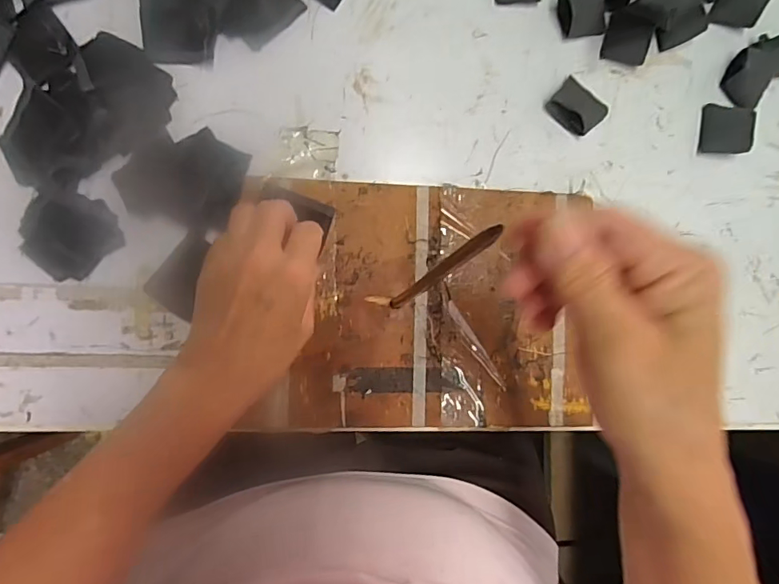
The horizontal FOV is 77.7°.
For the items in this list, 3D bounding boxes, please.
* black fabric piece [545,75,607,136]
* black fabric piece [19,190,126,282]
[{"bbox_3d":[0.150,-0.147,0.384,0.041,0.016,0.033,42,83,-3],"label":"black fabric piece"},{"bbox_3d":[-0.222,-0.042,0.334,0.057,0.007,0.058,0,86,-7],"label":"black fabric piece"}]

